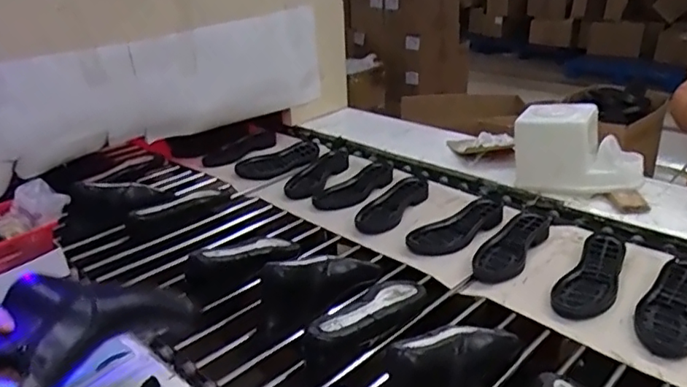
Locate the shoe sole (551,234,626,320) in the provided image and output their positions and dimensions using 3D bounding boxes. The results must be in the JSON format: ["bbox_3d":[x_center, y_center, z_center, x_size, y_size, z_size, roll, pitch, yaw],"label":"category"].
[{"bbox_3d":[0.446,0.142,0.986,0.089,0.024,0.245,16,33,36],"label":"shoe sole"}]

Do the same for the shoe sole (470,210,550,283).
[{"bbox_3d":[0.335,0.095,1.103,0.092,0.024,0.254,15,32,34],"label":"shoe sole"}]

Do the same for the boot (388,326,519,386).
[{"bbox_3d":[0.134,0.237,0.755,0.233,0.120,0.085,-26,33,-36],"label":"boot"}]

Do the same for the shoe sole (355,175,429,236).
[{"bbox_3d":[0.111,0.018,1.289,0.095,0.032,0.238,12,31,30],"label":"shoe sole"}]

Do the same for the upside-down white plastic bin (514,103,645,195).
[{"bbox_3d":[0.523,-0.100,1.244,0.261,0.156,0.115,7,28,23],"label":"upside-down white plastic bin"}]

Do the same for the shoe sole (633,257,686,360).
[{"bbox_3d":[0.535,0.177,0.903,0.088,0.028,0.236,14,32,33],"label":"shoe sole"}]

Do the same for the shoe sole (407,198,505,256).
[{"bbox_3d":[0.237,0.069,1.167,0.239,0.033,0.098,-21,30,-29],"label":"shoe sole"}]

